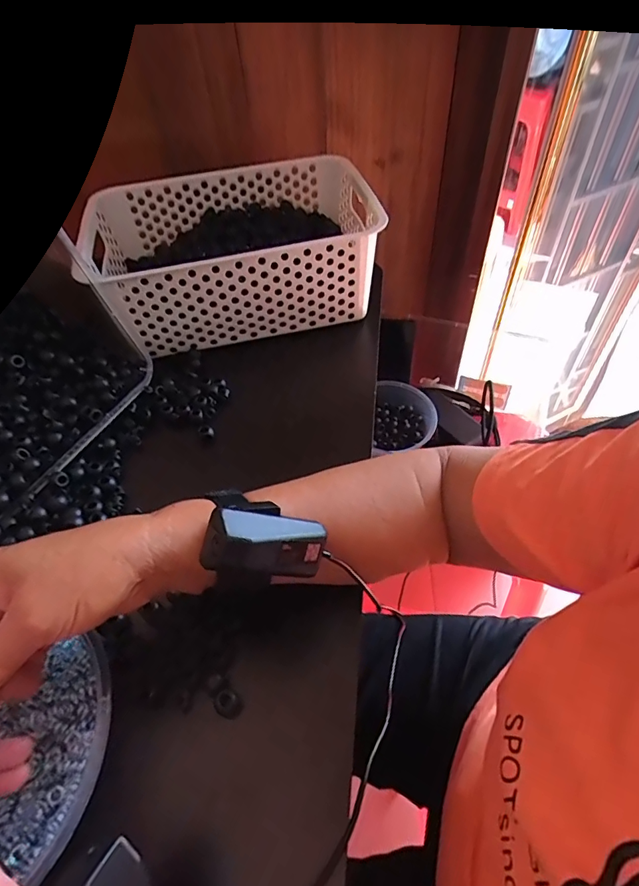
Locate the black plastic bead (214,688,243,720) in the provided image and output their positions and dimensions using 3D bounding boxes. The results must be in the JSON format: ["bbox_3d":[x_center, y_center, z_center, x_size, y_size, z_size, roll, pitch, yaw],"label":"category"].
[{"bbox_3d":[-0.060,0.170,0.305,0.015,0.020,0.015,-2,50,2],"label":"black plastic bead"}]

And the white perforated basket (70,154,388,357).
[{"bbox_3d":[-0.092,-0.219,0.540,0.288,0.108,0.201,-13,51,-7],"label":"white perforated basket"}]

